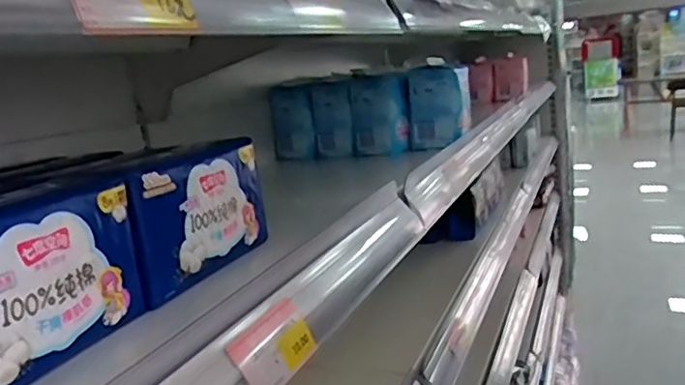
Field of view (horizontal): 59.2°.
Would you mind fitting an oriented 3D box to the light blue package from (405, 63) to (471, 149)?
[{"bbox_3d":[0.139,-0.123,0.864,0.085,0.107,0.062,-3,13,13],"label":"light blue package"}]

